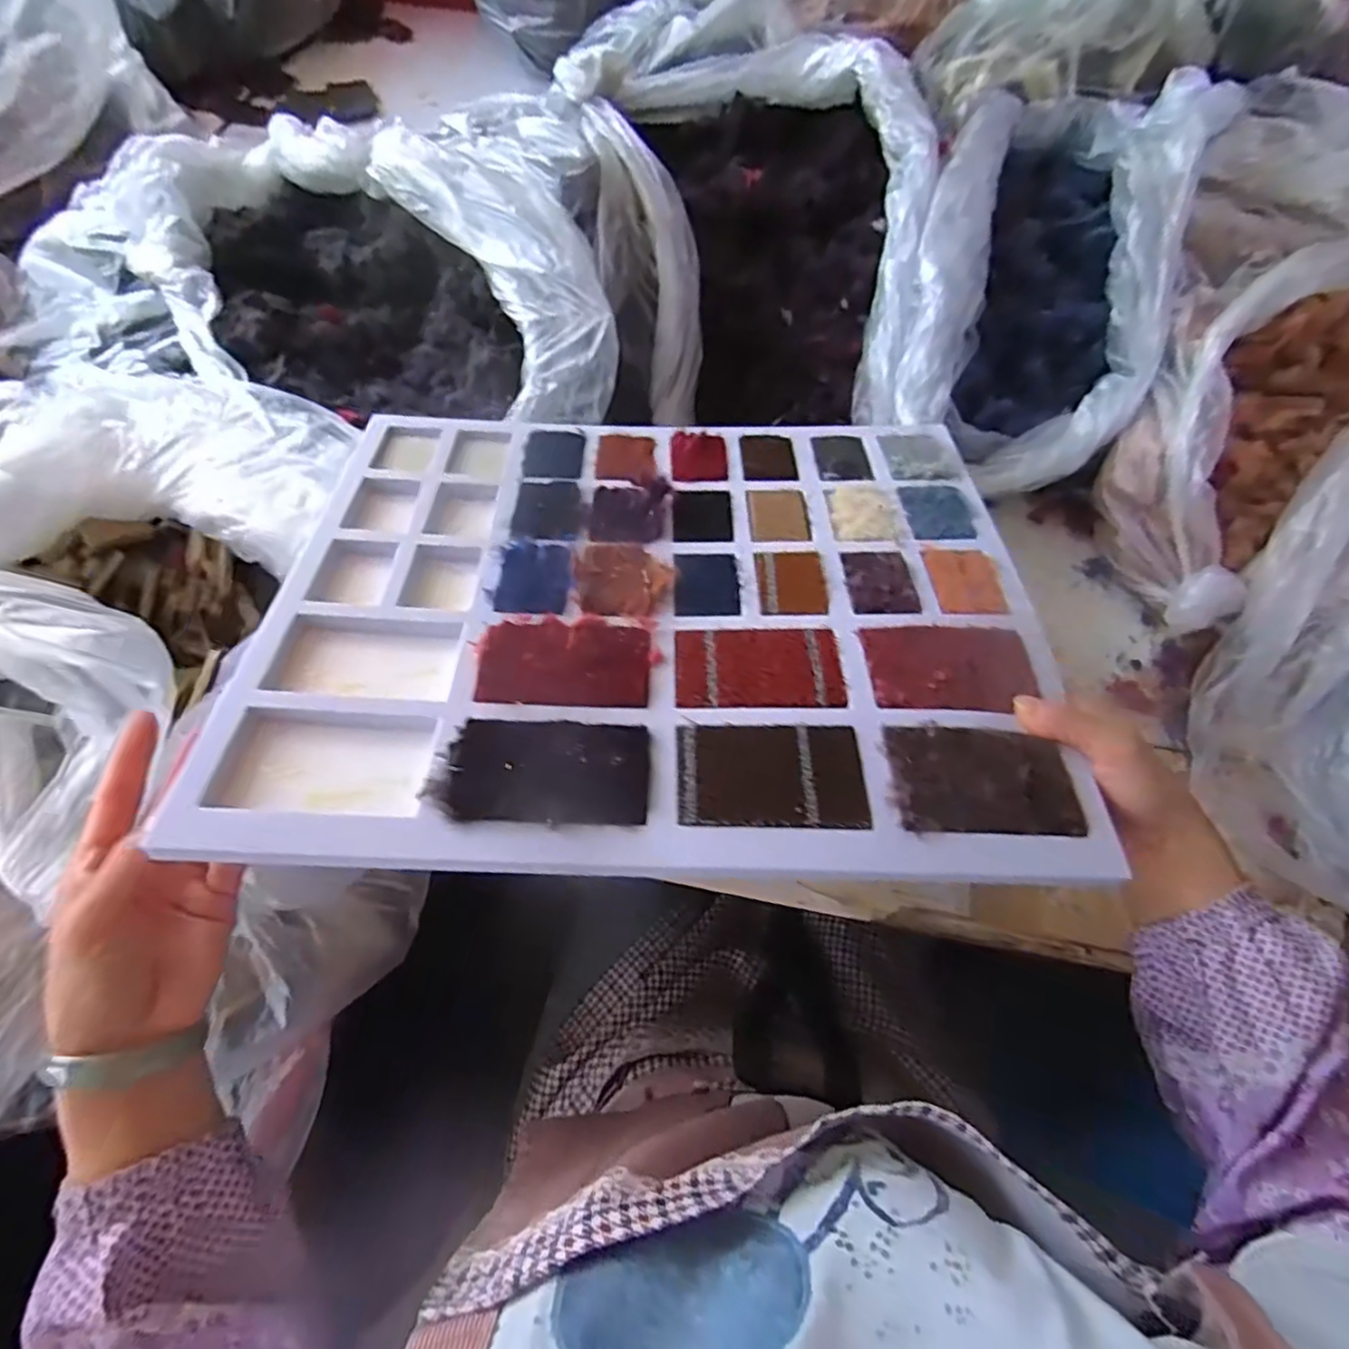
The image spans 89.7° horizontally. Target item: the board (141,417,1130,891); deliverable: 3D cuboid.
[{"bbox_3d":[-0.008,-0.050,0.397,0.419,0.016,0.344,1,51,-1],"label":"board"}]

